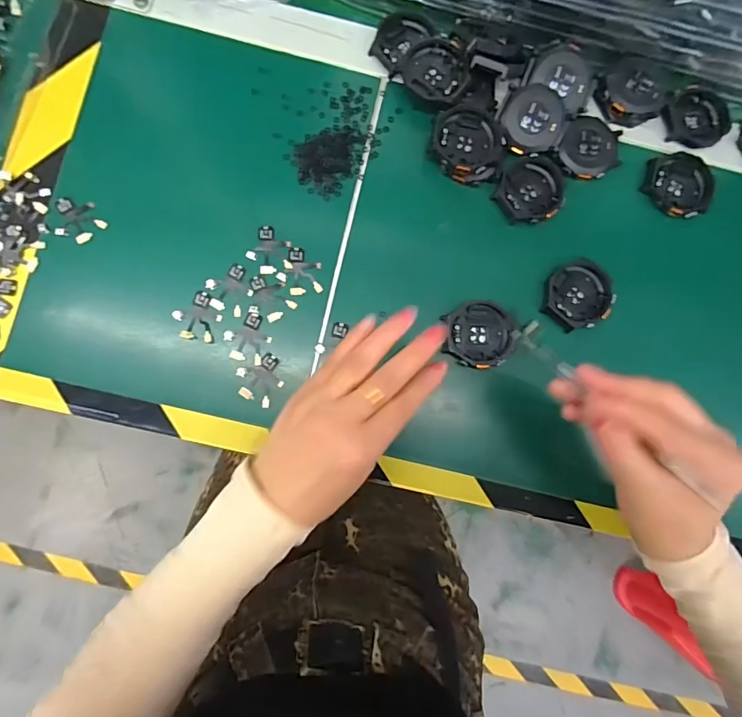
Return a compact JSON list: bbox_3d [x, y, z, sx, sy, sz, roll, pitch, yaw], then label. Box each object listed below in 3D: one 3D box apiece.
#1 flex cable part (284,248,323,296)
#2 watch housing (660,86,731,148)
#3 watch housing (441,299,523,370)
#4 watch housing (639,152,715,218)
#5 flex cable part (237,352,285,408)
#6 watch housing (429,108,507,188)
[{"bbox_3d":[-0.049,-0.065,0.329,0.025,0.004,0.036,-14,86,-6],"label":"flex cable part"},{"bbox_3d":[0.260,-0.191,0.357,0.054,0.010,0.047,-19,86,-6],"label":"watch housing"},{"bbox_3d":[0.080,-0.018,0.329,0.052,0.012,0.048,-1,85,-4],"label":"watch housing"},{"bbox_3d":[0.242,-0.135,0.351,0.056,0.007,0.049,-5,85,-5],"label":"watch housing"},{"bbox_3d":[-0.078,0.013,0.319,0.031,0.004,0.035,32,83,-1],"label":"flex cable part"},{"bbox_3d":[0.073,-0.161,0.340,0.056,0.017,0.053,9,84,-3],"label":"watch housing"}]

